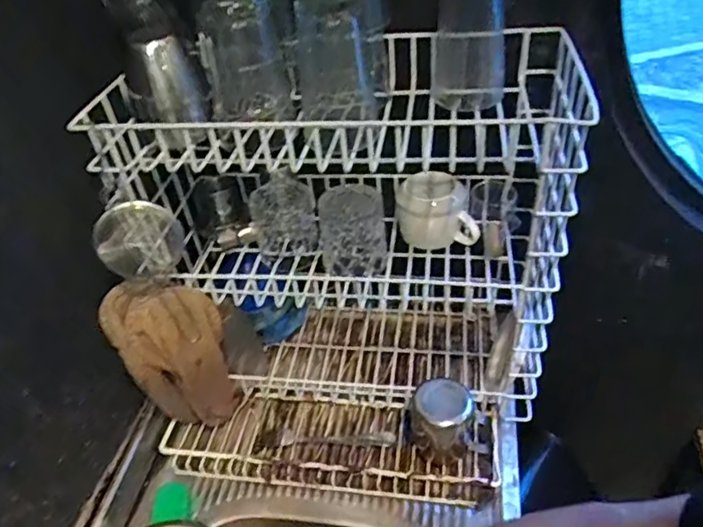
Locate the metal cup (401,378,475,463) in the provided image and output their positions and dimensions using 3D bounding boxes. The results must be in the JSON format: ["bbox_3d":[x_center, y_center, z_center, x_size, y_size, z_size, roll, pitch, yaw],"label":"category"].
[{"bbox_3d":[0.115,0.202,0.717,0.076,0.096,0.067,-24,45,-17],"label":"metal cup"}]

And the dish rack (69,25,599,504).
[{"bbox_3d":[-0.002,0.021,0.678,0.486,0.466,0.314,-2,42,5],"label":"dish rack"}]

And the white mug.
[{"bbox_3d":[0.110,-0.071,0.732,0.096,0.090,0.075,-6,42,1],"label":"white mug"}]

